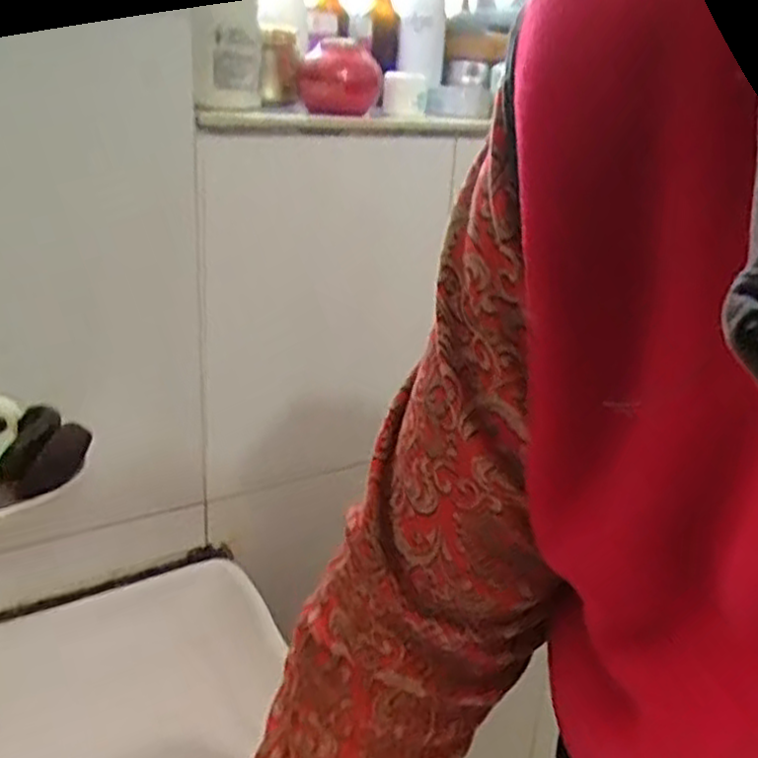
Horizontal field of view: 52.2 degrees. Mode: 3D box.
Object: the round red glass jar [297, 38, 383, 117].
[{"bbox_3d":[-0.037,-0.295,0.758,0.074,0.065,0.068,5,22,2],"label":"round red glass jar"}]

